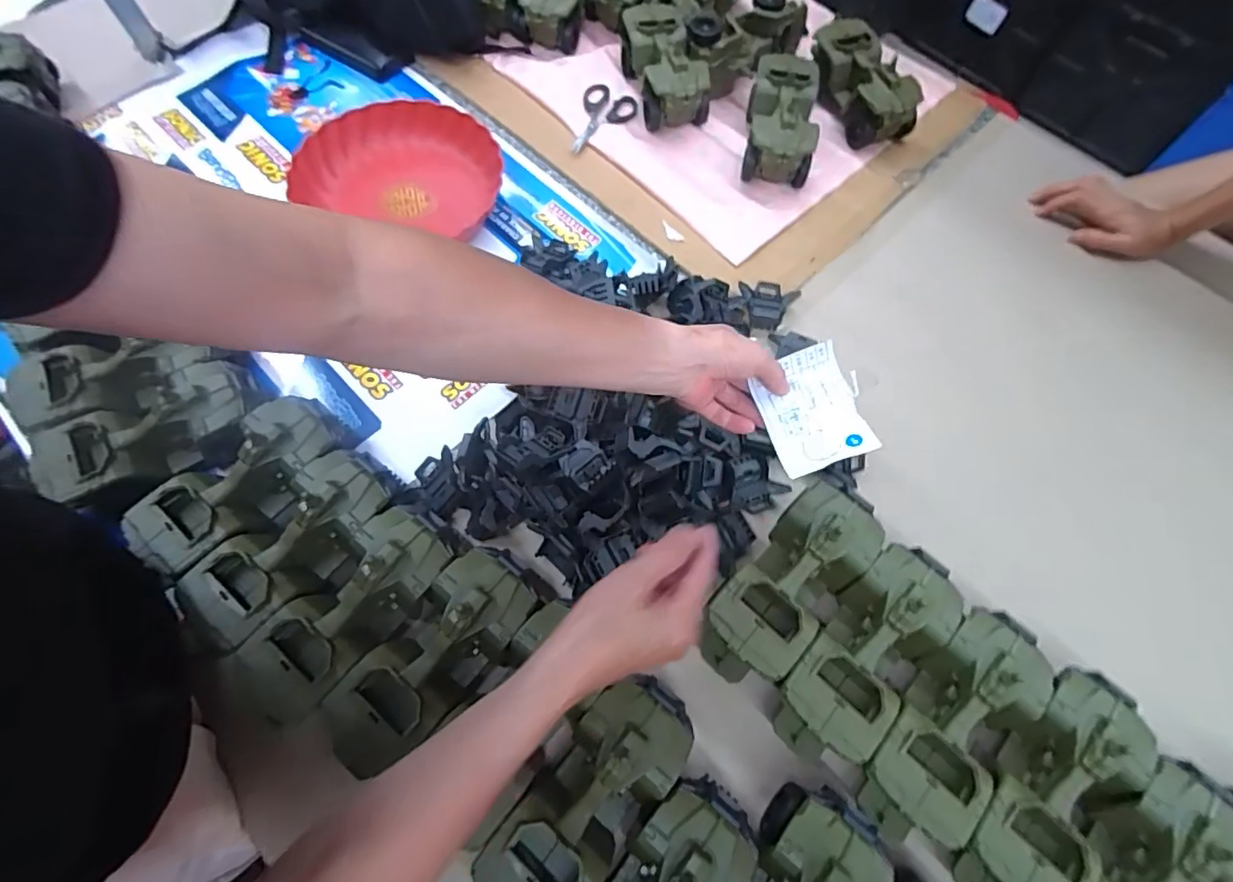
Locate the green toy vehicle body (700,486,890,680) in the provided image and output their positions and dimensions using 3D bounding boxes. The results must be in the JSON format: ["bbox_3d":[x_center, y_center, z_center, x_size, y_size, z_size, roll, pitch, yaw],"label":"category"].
[{"bbox_3d":[0.153,0.127,0.504,0.092,0.070,0.192,41,71,15],"label":"green toy vehicle body"}]

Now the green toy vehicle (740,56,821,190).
[{"bbox_3d":[0.212,-0.413,0.746,0.084,0.074,0.173,8,66,2],"label":"green toy vehicle"}]

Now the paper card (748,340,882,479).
[{"bbox_3d":[0.156,-0.025,0.465,0.072,0.011,0.093,-21,82,5],"label":"paper card"}]

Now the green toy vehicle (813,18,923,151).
[{"bbox_3d":[0.327,-0.482,0.780,0.088,0.077,0.183,-16,68,-8],"label":"green toy vehicle"}]

